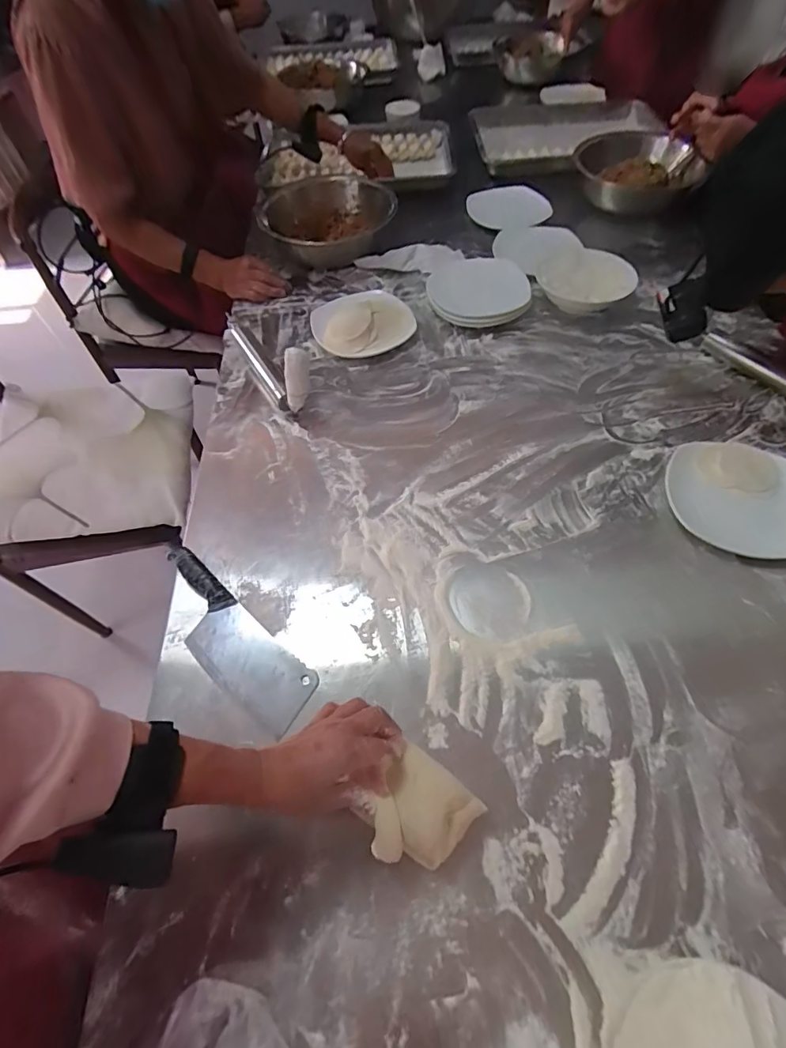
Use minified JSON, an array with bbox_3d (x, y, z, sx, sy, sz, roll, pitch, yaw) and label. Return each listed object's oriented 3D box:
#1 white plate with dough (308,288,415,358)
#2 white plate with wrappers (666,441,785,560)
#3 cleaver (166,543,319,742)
[{"bbox_3d":[-0.061,-0.389,0.872,0.181,0.045,0.182,-1,58,2],"label":"white plate with dough"},{"bbox_3d":[0.482,-0.043,0.645,0.177,0.023,0.194,-1,58,2],"label":"white plate with wrappers"},{"bbox_3d":[-0.208,0.136,0.571,0.267,0.032,0.081,36,66,22],"label":"cleaver"}]

